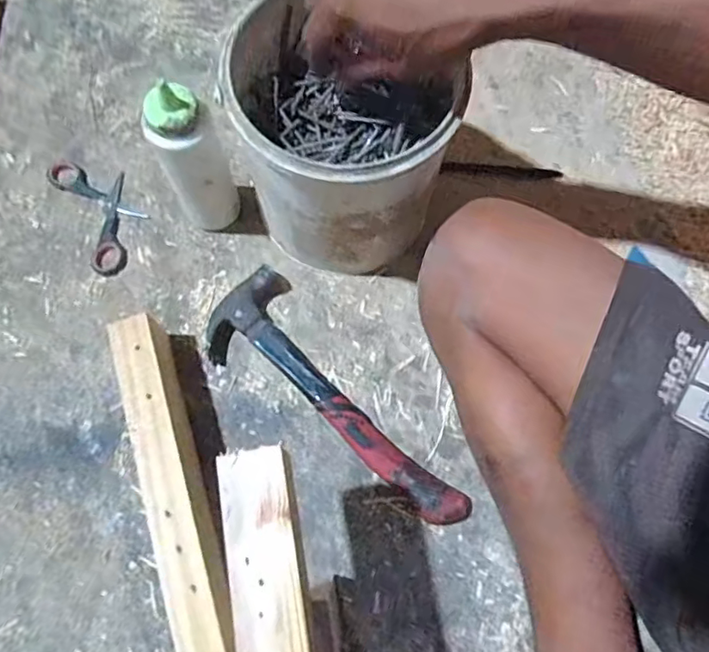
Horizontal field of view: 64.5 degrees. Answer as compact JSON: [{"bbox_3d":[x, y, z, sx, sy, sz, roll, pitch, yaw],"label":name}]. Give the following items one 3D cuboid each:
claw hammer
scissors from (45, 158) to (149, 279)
[{"bbox_3d":[-0.024,0.076,0.506,0.095,0.027,0.280,-39,78,-13],"label":"claw hammer"},{"bbox_3d":[-0.255,-0.120,0.569,0.067,0.004,0.141,-29,76,-11],"label":"scissors"}]

